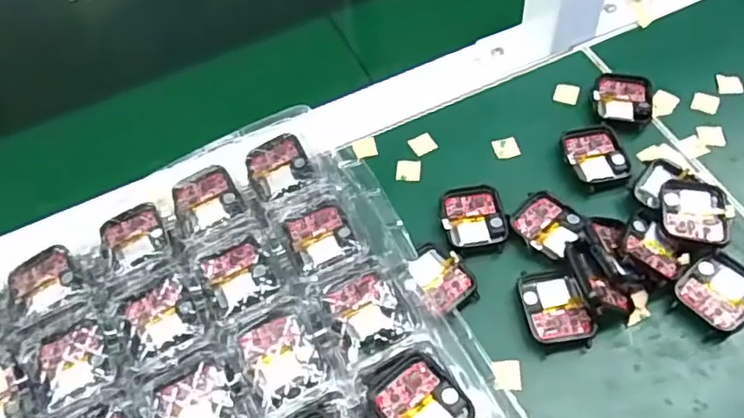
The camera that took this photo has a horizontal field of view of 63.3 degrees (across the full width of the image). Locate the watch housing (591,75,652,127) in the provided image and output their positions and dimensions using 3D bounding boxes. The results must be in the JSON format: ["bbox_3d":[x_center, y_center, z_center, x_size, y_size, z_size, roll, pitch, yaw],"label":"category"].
[{"bbox_3d":[0.170,-0.074,0.411,0.038,0.010,0.044,5,58,10],"label":"watch housing"}]

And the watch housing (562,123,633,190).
[{"bbox_3d":[0.144,-0.035,0.389,0.035,0.008,0.046,-15,57,-3],"label":"watch housing"}]

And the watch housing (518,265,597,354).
[{"bbox_3d":[0.102,0.055,0.339,0.034,0.012,0.044,-12,57,-1],"label":"watch housing"}]

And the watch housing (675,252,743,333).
[{"bbox_3d":[0.192,0.045,0.333,0.040,0.015,0.037,-36,61,-16],"label":"watch housing"}]

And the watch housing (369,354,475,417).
[{"bbox_3d":[0.023,0.091,0.281,0.036,0.010,0.042,-33,60,-14],"label":"watch housing"}]

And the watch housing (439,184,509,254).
[{"bbox_3d":[0.062,0.005,0.370,0.037,0.006,0.043,-7,57,2],"label":"watch housing"}]

